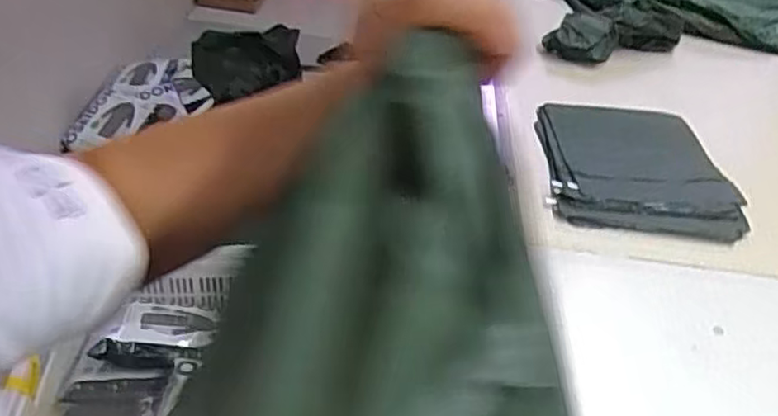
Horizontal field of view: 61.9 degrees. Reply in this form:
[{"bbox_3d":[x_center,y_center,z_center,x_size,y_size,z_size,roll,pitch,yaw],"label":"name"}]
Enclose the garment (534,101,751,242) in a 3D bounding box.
[{"bbox_3d":[0.406,-0.085,1.094,0.296,0.035,0.346,8,38,0],"label":"garment"}]

